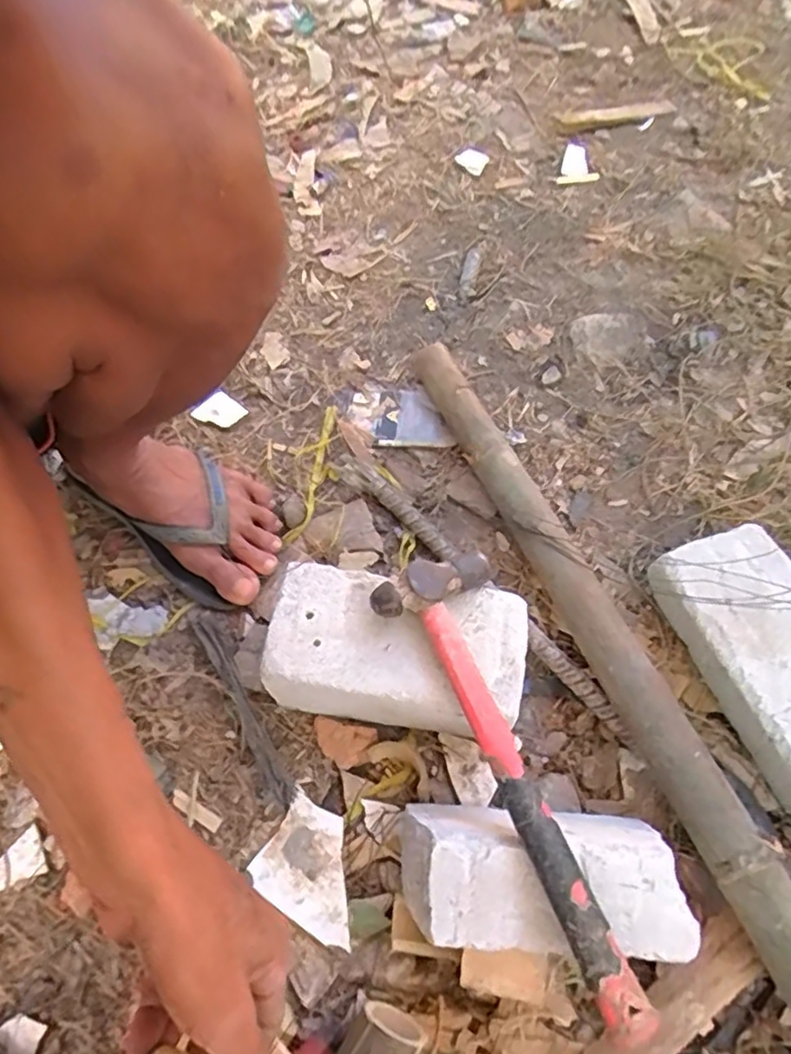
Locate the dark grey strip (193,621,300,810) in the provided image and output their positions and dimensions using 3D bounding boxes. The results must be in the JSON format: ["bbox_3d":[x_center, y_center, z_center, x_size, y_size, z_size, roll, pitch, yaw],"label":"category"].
[{"bbox_3d":[-0.132,0.155,0.547,0.018,0.019,0.179,-27,66,-16],"label":"dark grey strip"}]

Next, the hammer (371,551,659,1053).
[{"bbox_3d":[0.088,0.153,0.424,0.087,0.025,0.313,-22,64,-14],"label":"hammer"}]

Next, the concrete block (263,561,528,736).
[{"bbox_3d":[-0.001,0.107,0.528,0.197,0.101,0.103,8,61,2],"label":"concrete block"}]

